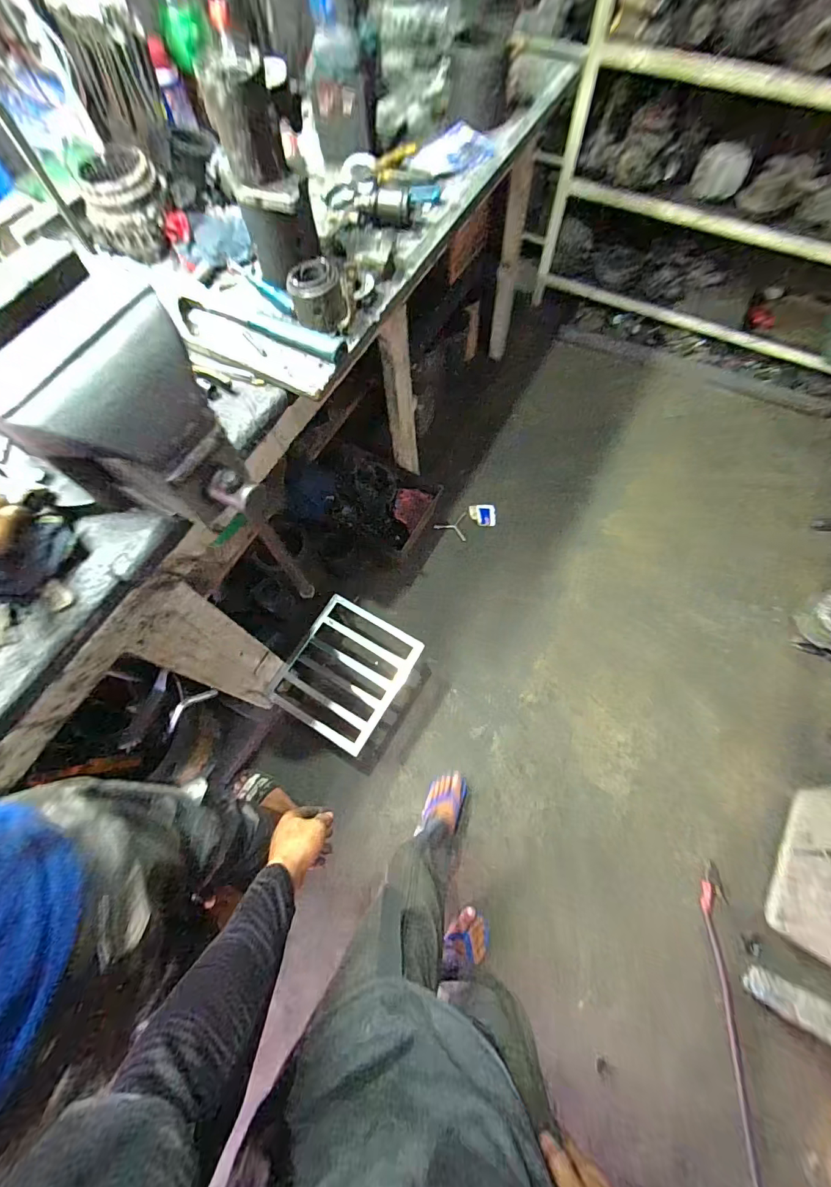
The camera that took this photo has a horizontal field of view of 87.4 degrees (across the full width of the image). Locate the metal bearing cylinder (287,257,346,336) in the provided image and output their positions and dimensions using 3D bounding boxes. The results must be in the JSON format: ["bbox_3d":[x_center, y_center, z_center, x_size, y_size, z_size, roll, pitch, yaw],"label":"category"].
[{"bbox_3d":[-0.157,-0.477,0.703,0.080,0.073,0.093,-7,68,-1],"label":"metal bearing cylinder"}]

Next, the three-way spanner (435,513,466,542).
[{"bbox_3d":[0.125,-0.245,1.571,0.116,0.021,0.108,2,69,0],"label":"three-way spanner"}]

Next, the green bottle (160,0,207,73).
[{"bbox_3d":[-0.400,-0.999,0.740,0.058,0.141,0.050,-3,46,-2],"label":"green bottle"}]

